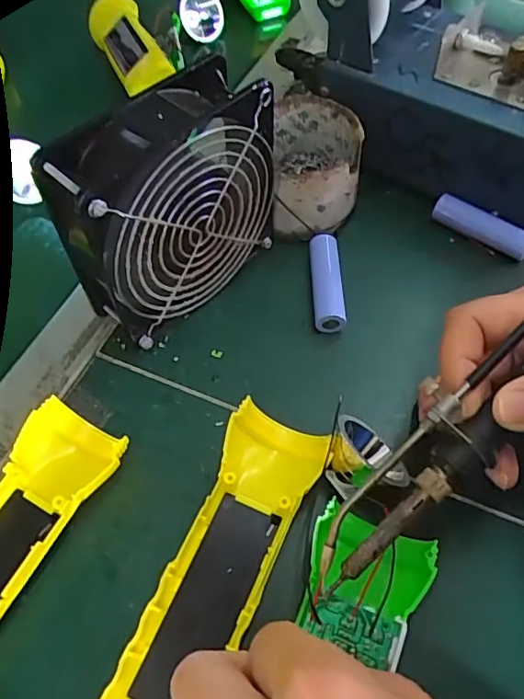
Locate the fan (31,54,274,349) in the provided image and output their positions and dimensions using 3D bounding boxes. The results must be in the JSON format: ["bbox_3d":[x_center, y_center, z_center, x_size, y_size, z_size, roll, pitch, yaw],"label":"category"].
[{"bbox_3d":[-0.047,-0.072,0.298,0.122,0.122,0.042,-39,64,-21],"label":"fan"}]

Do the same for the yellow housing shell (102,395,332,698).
[{"bbox_3d":[-0.020,0.100,0.244,0.044,0.026,0.162,21,60,14],"label":"yellow housing shell"}]

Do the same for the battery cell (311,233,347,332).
[{"bbox_3d":[0.040,-0.041,0.338,0.016,0.020,0.067,-1,57,0],"label":"battery cell"}]

